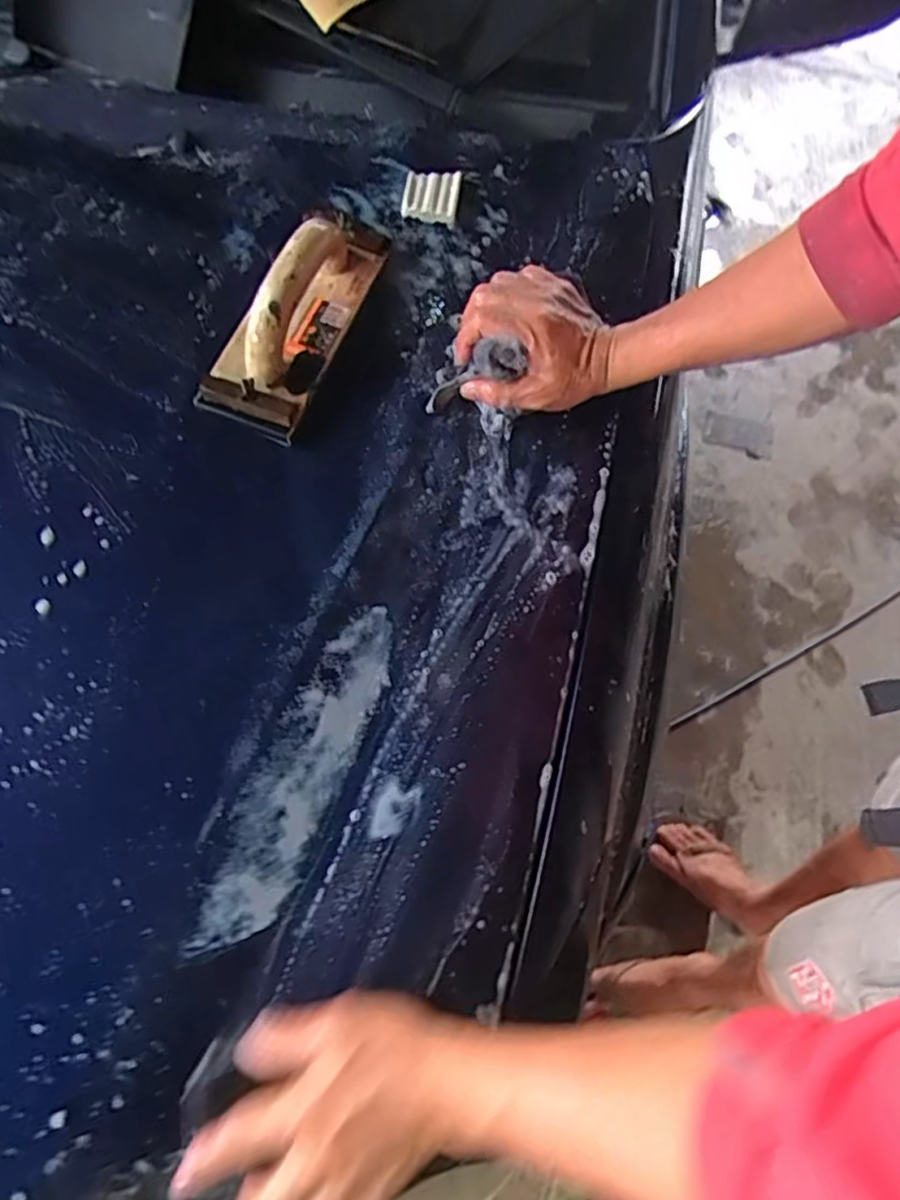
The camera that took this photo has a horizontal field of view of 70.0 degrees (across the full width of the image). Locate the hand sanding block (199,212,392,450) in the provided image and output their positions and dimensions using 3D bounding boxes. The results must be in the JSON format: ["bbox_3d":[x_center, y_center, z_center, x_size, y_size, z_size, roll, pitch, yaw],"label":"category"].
[{"bbox_3d":[-0.126,-0.243,0.521,0.090,0.082,0.219,20,63,6],"label":"hand sanding block"}]

